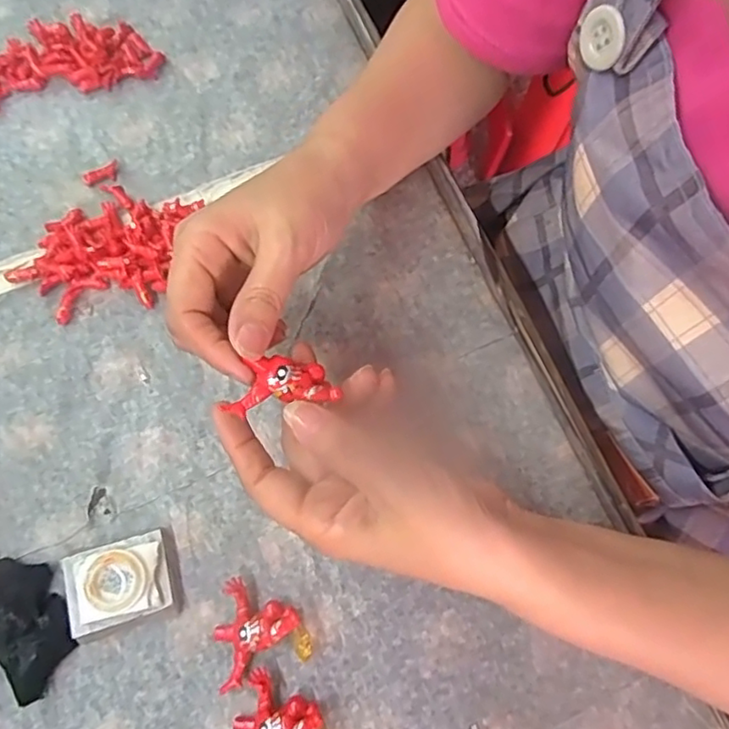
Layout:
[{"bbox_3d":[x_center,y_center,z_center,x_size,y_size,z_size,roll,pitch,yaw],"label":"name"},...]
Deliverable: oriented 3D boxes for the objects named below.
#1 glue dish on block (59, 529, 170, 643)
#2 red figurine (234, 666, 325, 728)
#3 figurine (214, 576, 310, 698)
[{"bbox_3d":[-0.122,0.108,0.302,0.051,0.019,0.040,-18,74,-8],"label":"glue dish on block"},{"bbox_3d":[-0.042,0.167,0.287,0.043,0.016,0.046,-12,73,-6],"label":"red figurine"},{"bbox_3d":[-0.054,0.127,0.300,0.044,0.015,0.046,-20,74,-8],"label":"figurine"}]

